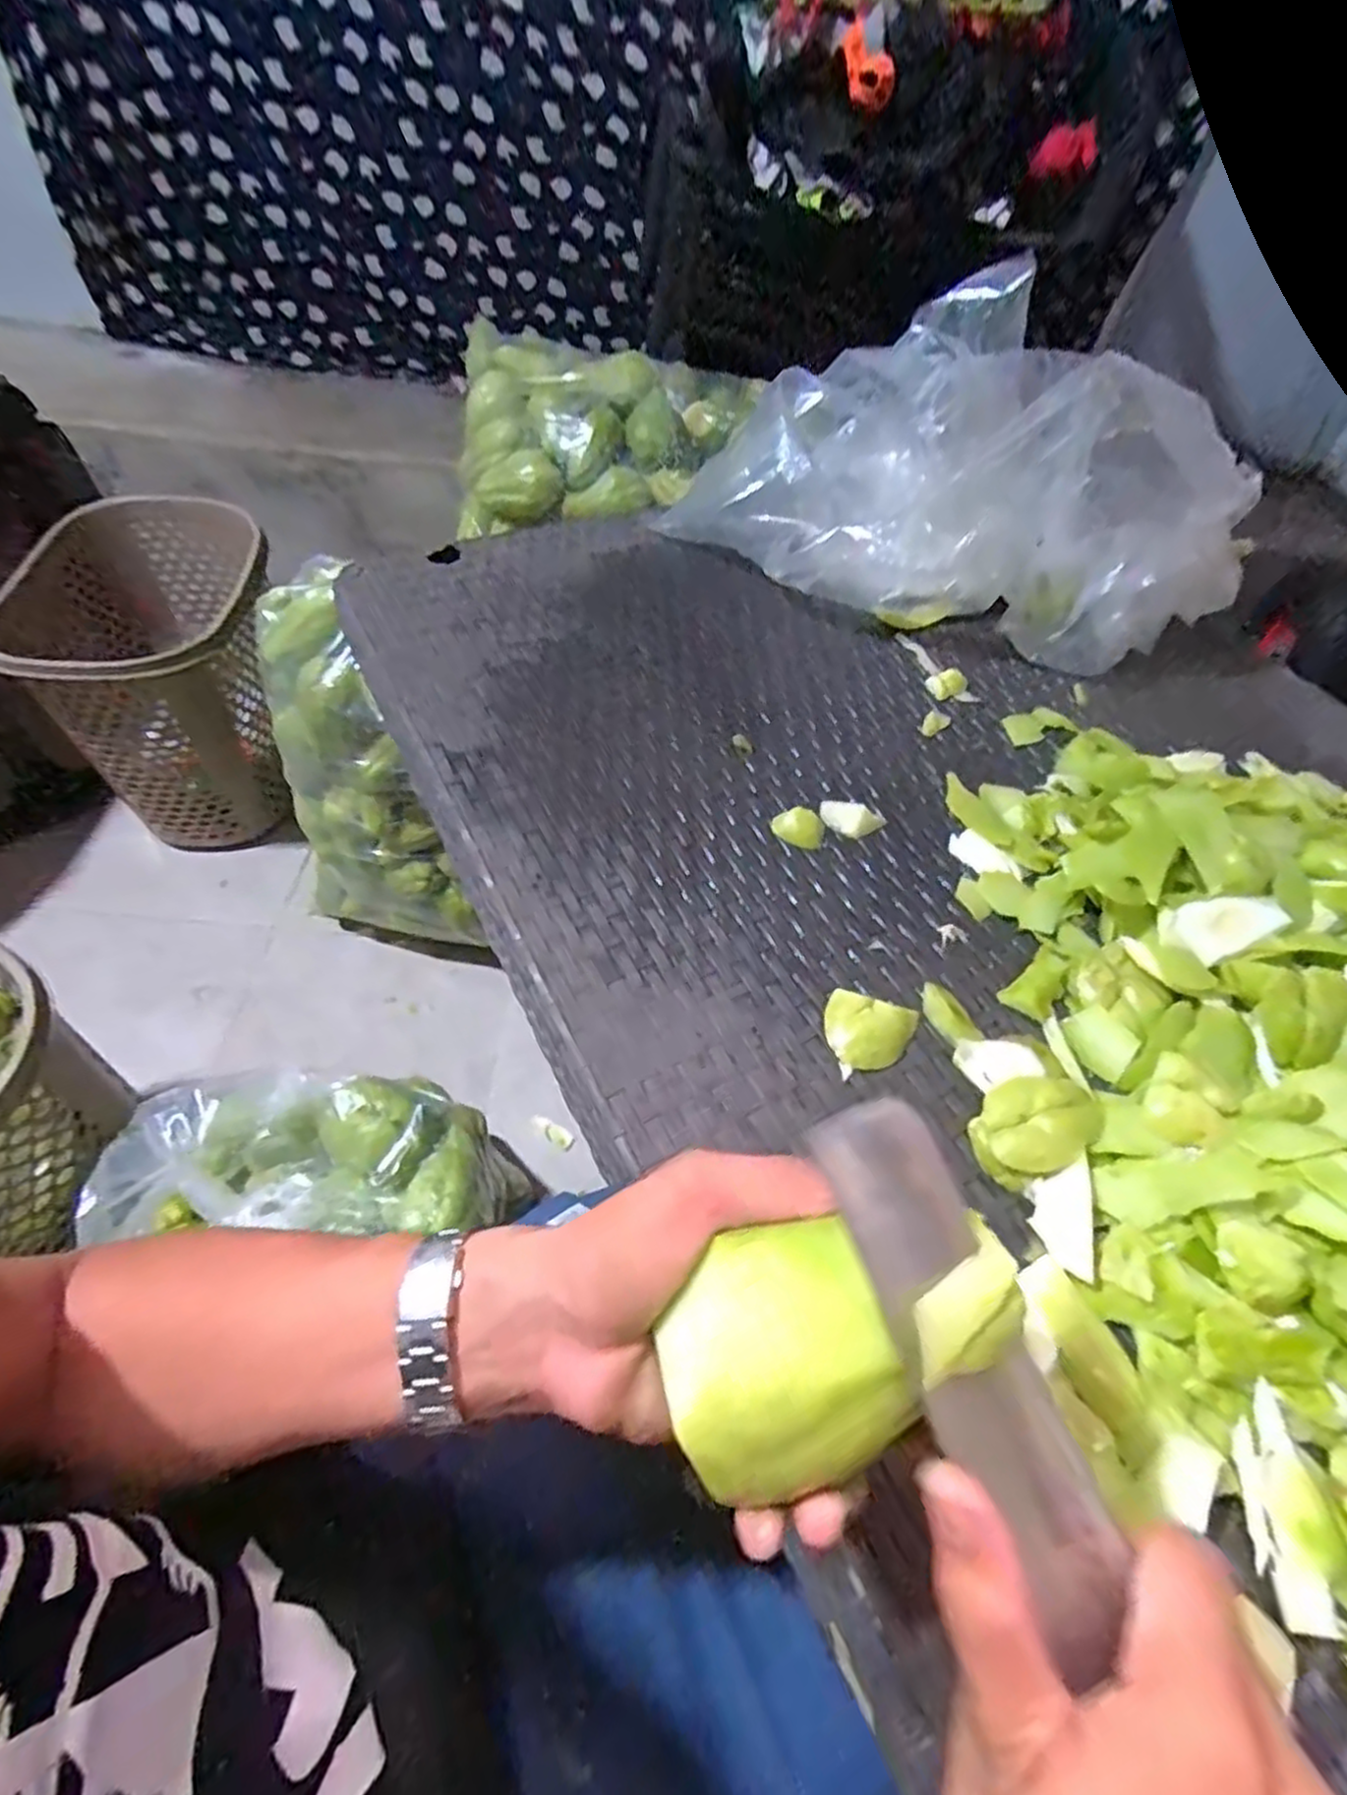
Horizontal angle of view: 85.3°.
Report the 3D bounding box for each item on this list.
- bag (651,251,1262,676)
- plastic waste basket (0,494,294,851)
[{"bbox_3d":[0.233,-0.335,0.597,0.438,0.205,0.158,22,55,10],"label":"bag"},{"bbox_3d":[-0.801,-0.355,1.202,0.390,0.387,0.393,-30,62,-26],"label":"plastic waste basket"}]

